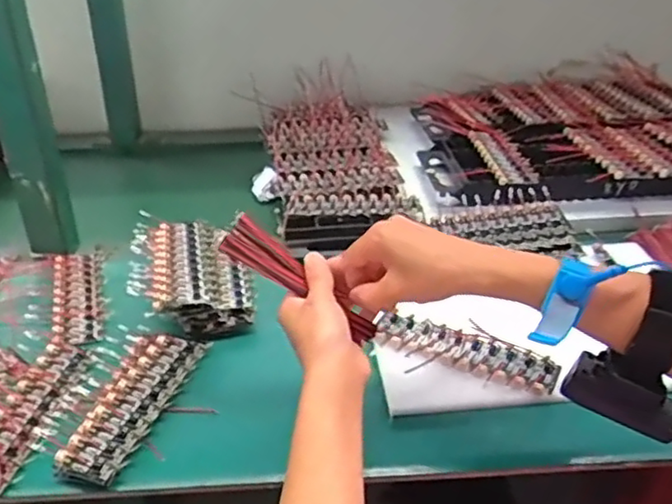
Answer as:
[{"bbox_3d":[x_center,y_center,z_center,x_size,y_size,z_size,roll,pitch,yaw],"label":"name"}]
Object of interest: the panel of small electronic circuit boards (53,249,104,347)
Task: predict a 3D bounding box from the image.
[{"bbox_3d":[-0.262,0.041,0.661,0.044,0.009,0.161,-10,33,-15],"label":"panel of small electronic circuit boards"}]

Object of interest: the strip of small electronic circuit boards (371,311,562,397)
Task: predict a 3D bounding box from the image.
[{"bbox_3d":[0.111,0.087,0.569,0.158,0.014,0.048,15,35,24],"label":"strip of small electronic circuit boards"}]

